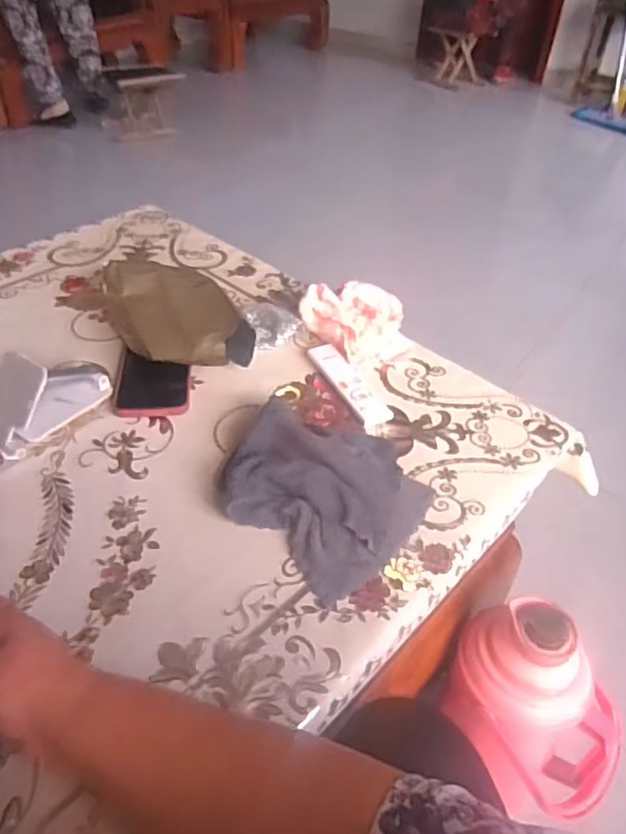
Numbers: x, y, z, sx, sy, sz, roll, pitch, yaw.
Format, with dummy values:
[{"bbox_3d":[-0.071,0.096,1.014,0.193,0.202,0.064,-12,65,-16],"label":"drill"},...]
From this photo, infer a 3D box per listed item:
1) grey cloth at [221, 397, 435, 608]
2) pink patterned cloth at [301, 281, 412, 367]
[{"bbox_3d":[0.012,0.057,0.581,0.184,0.046,0.172,33,50,29],"label":"grey cloth"},{"bbox_3d":[0.055,-0.123,0.776,0.138,0.059,0.125,4,42,0],"label":"pink patterned cloth"}]

